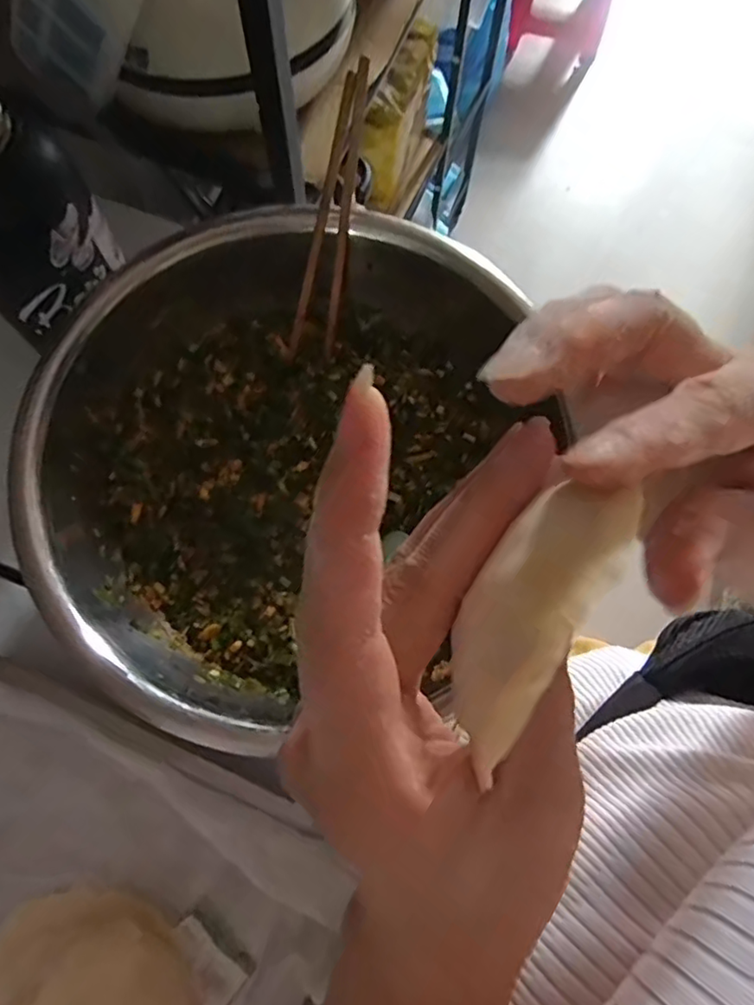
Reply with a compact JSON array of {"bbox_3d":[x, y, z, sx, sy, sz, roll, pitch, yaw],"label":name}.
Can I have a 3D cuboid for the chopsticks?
[{"bbox_3d":[-0.032,-0.190,0.417,0.030,0.195,0.016,22,41,4],"label":"chopsticks"}]

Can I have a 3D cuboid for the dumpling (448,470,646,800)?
[{"bbox_3d":[0.032,0.020,0.122,0.021,0.013,0.063,32,75,7],"label":"dumpling"}]

